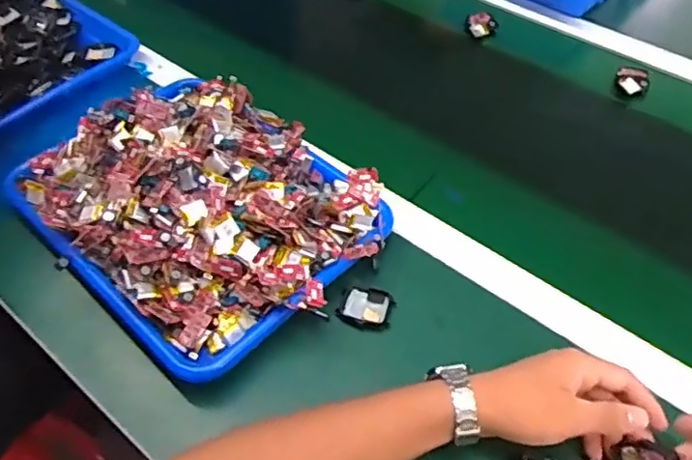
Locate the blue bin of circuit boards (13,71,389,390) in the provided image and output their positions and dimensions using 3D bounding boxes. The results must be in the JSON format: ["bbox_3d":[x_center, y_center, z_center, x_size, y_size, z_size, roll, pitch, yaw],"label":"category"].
[{"bbox_3d":[-0.142,-0.033,0.599,0.261,0.086,0.333,-37,58,-27],"label":"blue bin of circuit boards"}]

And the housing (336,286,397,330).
[{"bbox_3d":[0.019,0.069,0.559,0.046,0.006,0.039,12,51,12],"label":"housing"}]

